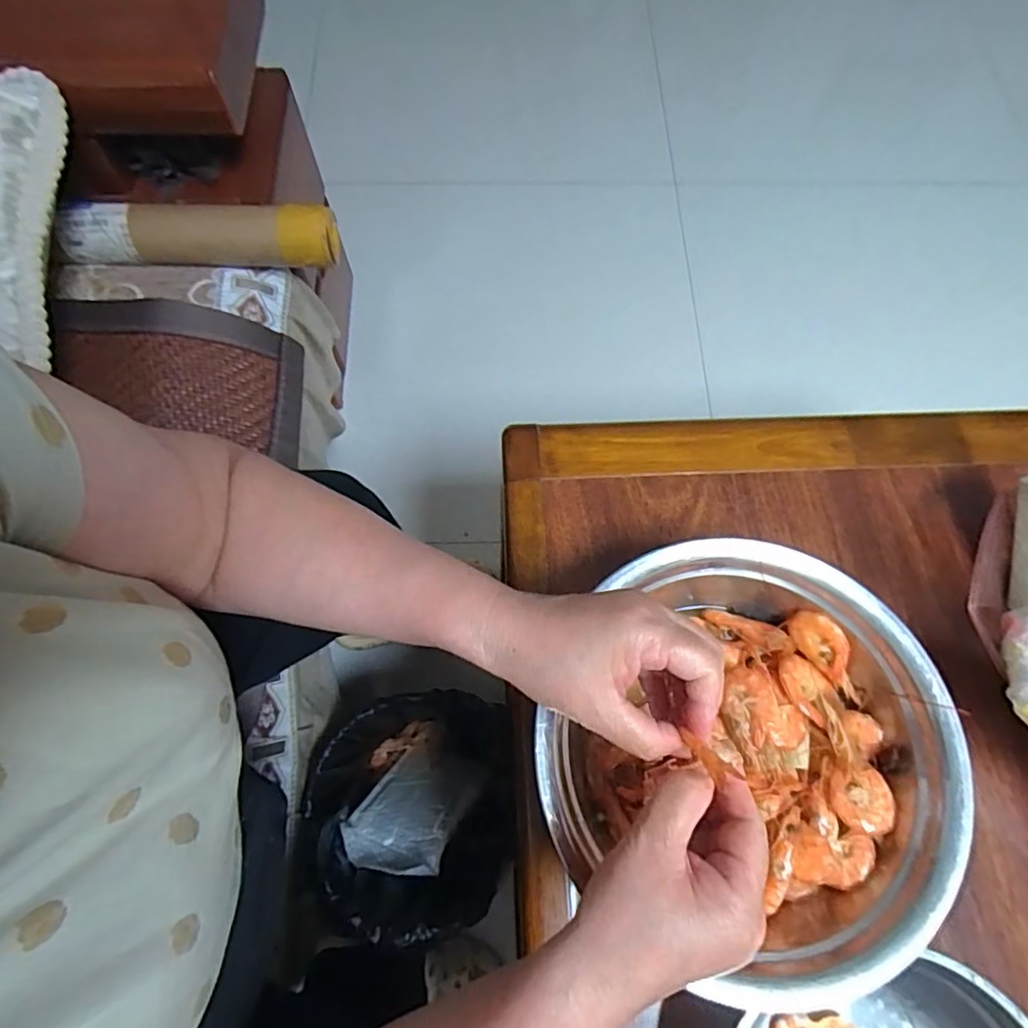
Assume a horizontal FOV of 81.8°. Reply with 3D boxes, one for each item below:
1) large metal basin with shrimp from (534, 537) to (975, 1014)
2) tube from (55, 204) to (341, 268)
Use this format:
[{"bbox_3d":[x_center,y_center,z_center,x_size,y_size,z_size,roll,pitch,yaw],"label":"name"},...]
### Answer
[{"bbox_3d":[0.147,0.150,0.390,0.234,0.082,0.243,0,70,0],"label":"large metal basin with shrimp"},{"bbox_3d":[-0.337,-0.302,0.642,0.286,0.059,0.046,-3,71,-1],"label":"tube"}]

